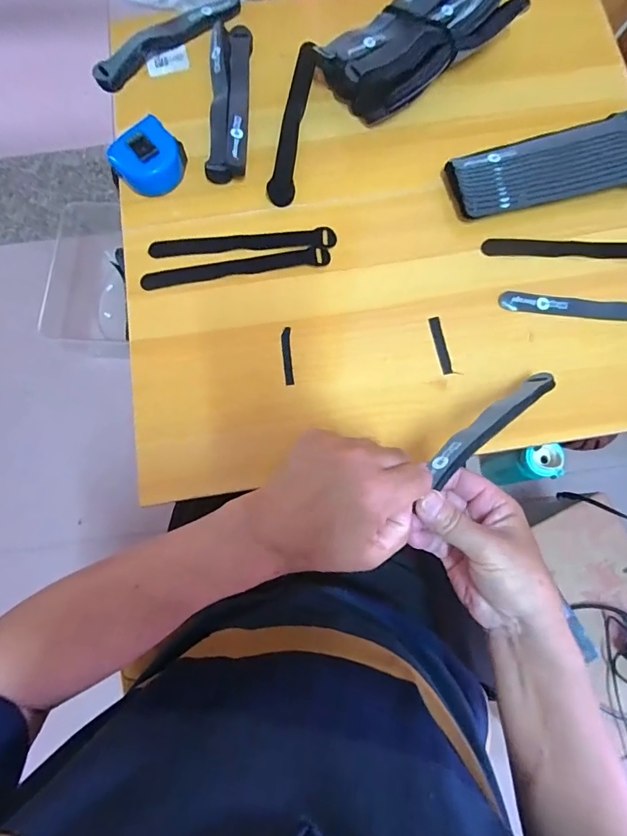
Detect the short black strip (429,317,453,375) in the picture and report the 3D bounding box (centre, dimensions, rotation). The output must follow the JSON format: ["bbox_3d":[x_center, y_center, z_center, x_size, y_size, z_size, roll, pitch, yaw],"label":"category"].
[{"bbox_3d":[0.129,-0.073,0.448,0.010,0.004,0.060,-10,78,-1],"label":"short black strip"}]

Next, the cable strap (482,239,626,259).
[{"bbox_3d":[0.280,-0.179,0.471,0.195,0.008,0.023,3,79,4],"label":"cable strap"}]

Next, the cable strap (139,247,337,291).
[{"bbox_3d":[-0.081,-0.159,0.471,0.196,0.007,0.023,-9,78,-1],"label":"cable strap"}]

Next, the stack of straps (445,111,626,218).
[{"bbox_3d":[0.249,-0.263,0.471,0.207,0.032,0.071,-12,78,-1],"label":"stack of straps"}]

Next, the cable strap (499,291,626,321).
[{"bbox_3d":[0.290,-0.111,0.454,0.196,0.011,0.023,6,78,3],"label":"cable strap"}]

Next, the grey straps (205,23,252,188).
[{"bbox_3d":[-0.095,-0.360,0.499,0.043,0.032,0.195,1,78,1],"label":"grey straps"}]

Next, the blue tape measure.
[{"bbox_3d":[-0.178,-0.279,0.479,0.074,0.042,0.061,-41,80,-7],"label":"blue tape measure"}]

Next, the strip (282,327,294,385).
[{"bbox_3d":[-0.026,-0.063,0.449,0.008,0.004,0.060,-4,78,0],"label":"strip"}]

